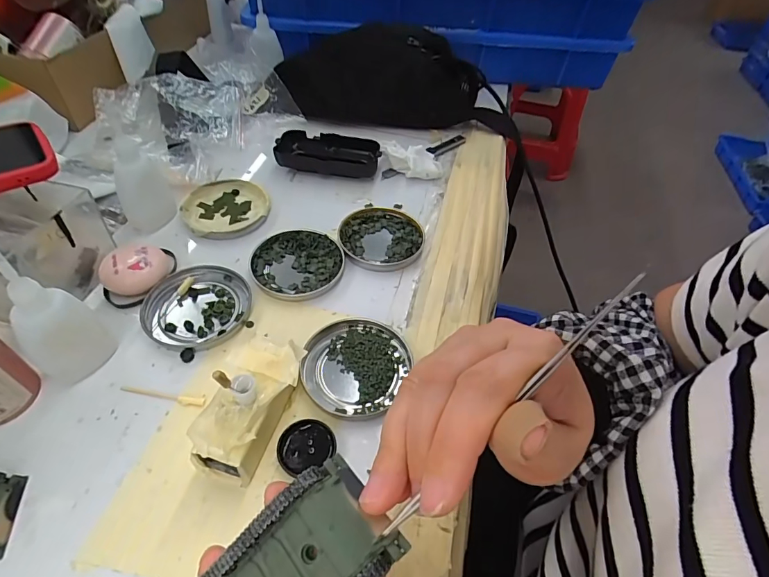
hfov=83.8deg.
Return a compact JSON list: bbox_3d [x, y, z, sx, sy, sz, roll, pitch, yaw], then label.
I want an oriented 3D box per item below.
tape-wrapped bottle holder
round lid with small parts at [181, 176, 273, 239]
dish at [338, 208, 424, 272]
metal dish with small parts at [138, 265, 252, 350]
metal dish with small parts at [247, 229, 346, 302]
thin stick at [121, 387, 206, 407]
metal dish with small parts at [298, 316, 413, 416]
[{"bbox_3d":[-0.082,0.071,0.268,0.046,0.045,0.087,17,50,10],"label":"tape-wrapped bottle holder"},{"bbox_3d":[-0.153,-0.079,0.416,0.079,0.013,0.081,2,49,-3],"label":"round lid with small parts"},{"bbox_3d":[-0.003,-0.050,0.403,0.076,0.009,0.081,2,49,-3],"label":"dish"},{"bbox_3d":[-0.147,0.014,0.337,0.074,0.007,0.077,2,49,-3],"label":"metal dish with small parts"},{"bbox_3d":[-0.076,-0.021,0.373,0.078,0.009,0.074,2,49,-3],"label":"metal dish with small parts"},{"bbox_3d":[-0.150,0.072,0.289,0.058,0.004,0.007,9,49,3],"label":"thin stick"},{"bbox_3d":[-0.020,0.055,0.312,0.076,0.008,0.078,2,49,-3],"label":"metal dish with small parts"}]

